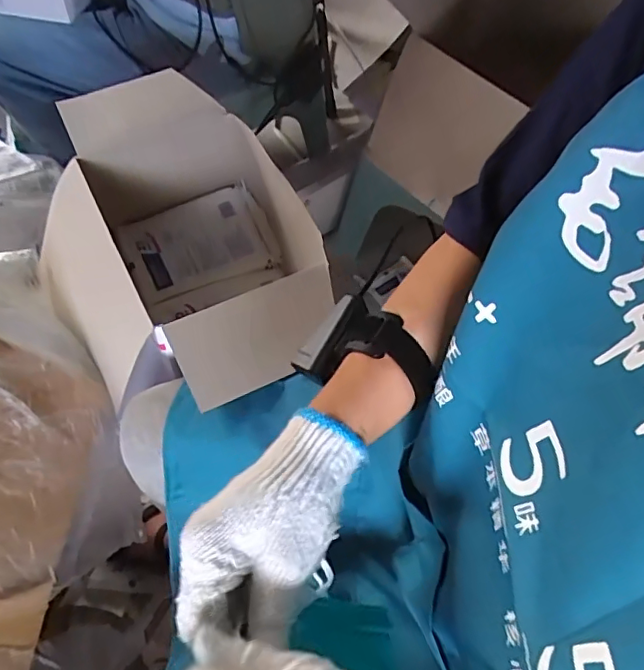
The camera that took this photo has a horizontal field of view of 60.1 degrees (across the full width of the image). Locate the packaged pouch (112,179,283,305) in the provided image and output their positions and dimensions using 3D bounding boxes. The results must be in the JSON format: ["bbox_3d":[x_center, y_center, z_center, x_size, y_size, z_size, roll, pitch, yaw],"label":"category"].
[{"bbox_3d":[-0.170,-0.123,0.780,0.197,0.033,0.140,-25,65,-14],"label":"packaged pouch"}]

